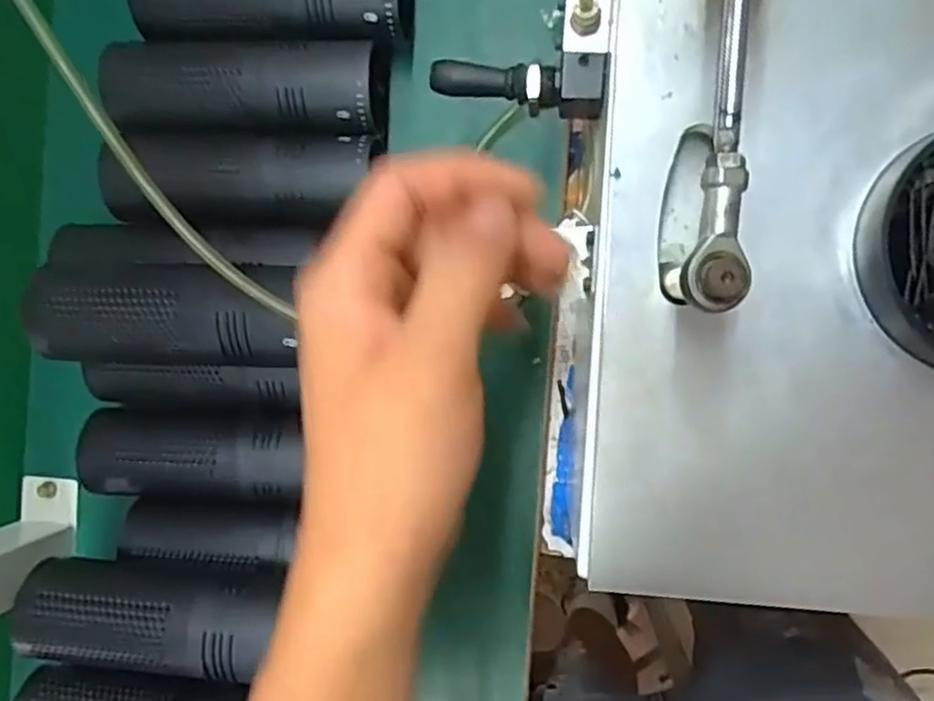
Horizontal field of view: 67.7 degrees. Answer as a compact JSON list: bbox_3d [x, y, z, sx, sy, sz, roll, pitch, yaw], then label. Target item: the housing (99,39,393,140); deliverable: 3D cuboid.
[{"bbox_3d":[-0.133,-0.156,0.426,0.165,0.049,0.058,1,91,5],"label":"housing"}]

